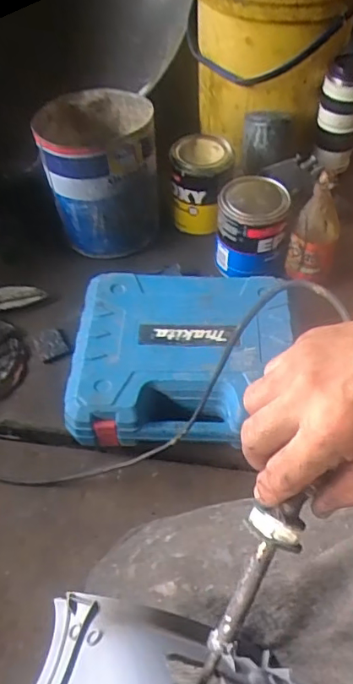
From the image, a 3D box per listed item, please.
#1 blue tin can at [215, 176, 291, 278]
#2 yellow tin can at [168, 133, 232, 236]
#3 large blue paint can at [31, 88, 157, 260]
[{"bbox_3d":[0.113,-0.168,0.807,0.101,0.117,0.111,0,51,1],"label":"blue tin can"},{"bbox_3d":[0.040,-0.260,0.889,0.098,0.133,0.097,1,51,2],"label":"yellow tin can"},{"bbox_3d":[-0.117,-0.265,0.848,0.176,0.190,0.163,-4,53,-3],"label":"large blue paint can"}]

